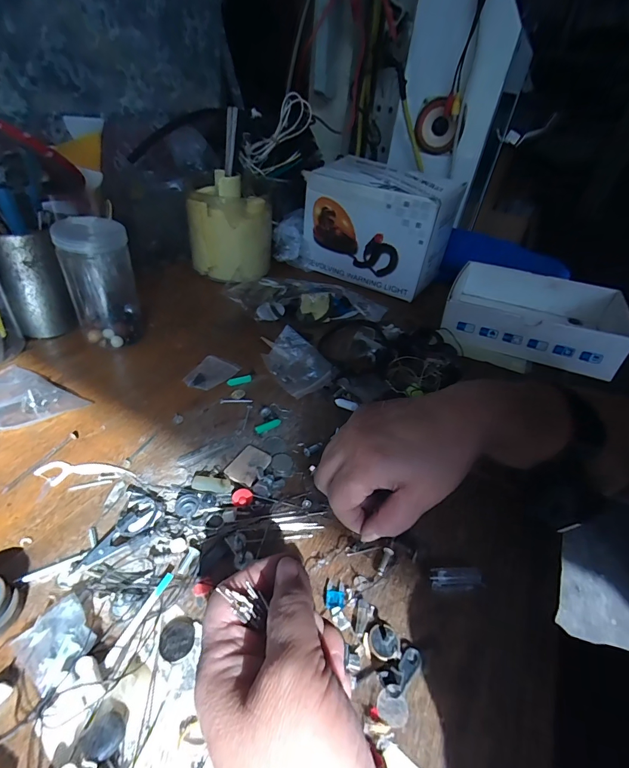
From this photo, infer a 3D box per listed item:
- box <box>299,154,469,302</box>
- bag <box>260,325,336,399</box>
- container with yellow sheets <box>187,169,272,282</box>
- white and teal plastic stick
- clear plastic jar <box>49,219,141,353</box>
[{"bbox_3d":[0.104,-0.248,0.593,0.202,0.145,0.152,27,43,24],"label":"box"},{"bbox_3d":[-0.017,-0.027,0.413,0.052,0.033,0.077,-18,45,-28],"label":"bag"},{"bbox_3d":[-0.124,-0.231,0.568,0.116,0.128,0.105,0,39,-8],"label":"container with yellow sheets"},{"bbox_3d":[-0.102,0.136,0.221,0.005,0.005,0.052,19,40,15],"label":"white and teal plastic stick"},{"bbox_3d":[-0.225,-0.104,0.401,0.059,0.127,0.057,-5,40,-15],"label":"clear plastic jar"}]

